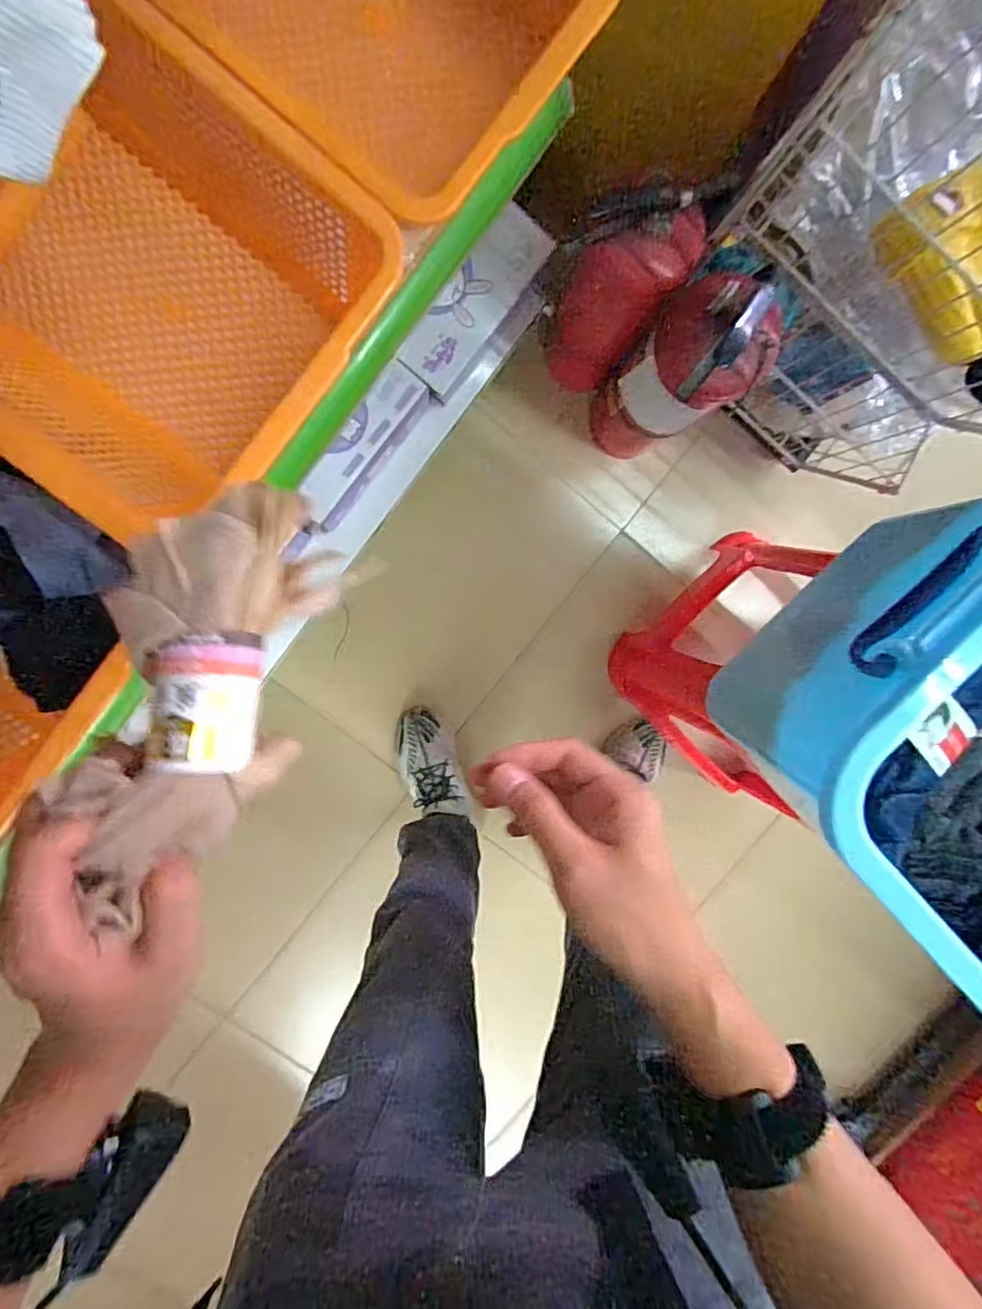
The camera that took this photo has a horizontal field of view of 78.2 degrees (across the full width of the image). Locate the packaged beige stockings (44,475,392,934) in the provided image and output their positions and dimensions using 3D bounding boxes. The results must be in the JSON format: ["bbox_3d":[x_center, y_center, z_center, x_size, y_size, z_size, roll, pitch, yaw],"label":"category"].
[{"bbox_3d":[-0.135,0.018,0.283,0.086,0.051,0.198,15,78,-5],"label":"packaged beige stockings"}]

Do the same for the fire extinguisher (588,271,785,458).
[{"bbox_3d":[0.229,-0.348,0.805,0.114,0.446,0.106,0,98,-3],"label":"fire extinguisher"}]

